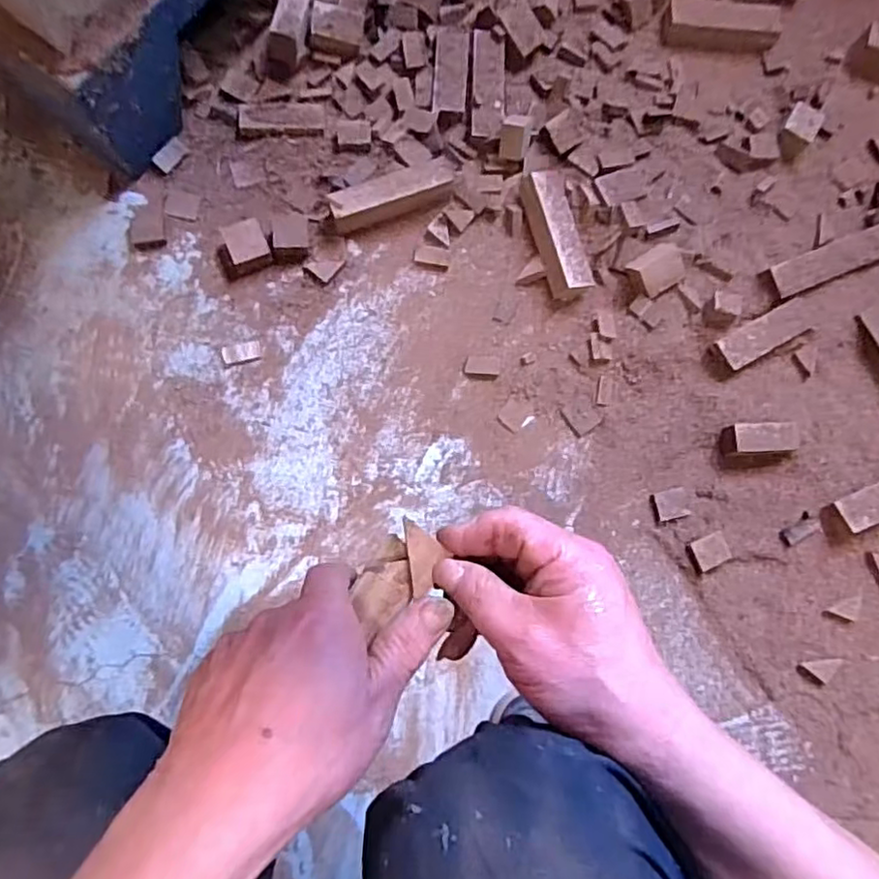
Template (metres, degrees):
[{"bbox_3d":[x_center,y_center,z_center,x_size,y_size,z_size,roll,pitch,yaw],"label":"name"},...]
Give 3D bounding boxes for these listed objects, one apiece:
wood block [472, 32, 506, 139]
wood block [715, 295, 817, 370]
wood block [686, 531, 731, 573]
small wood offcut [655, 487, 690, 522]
[{"bbox_3d":[0.055,-0.394,0.704,0.036,0.013,0.123,1,82,-1],"label":"wood block"},{"bbox_3d":[0.354,-0.113,0.692,0.110,0.019,0.037,-28,84,-8],"label":"wood block"},{"bbox_3d":[0.281,0.116,0.657,0.041,0.013,0.032,-22,84,-7],"label":"wood block"},{"bbox_3d":[0.245,0.068,0.666,0.036,0.006,0.030,-15,83,-6],"label":"small wood offcut"}]

